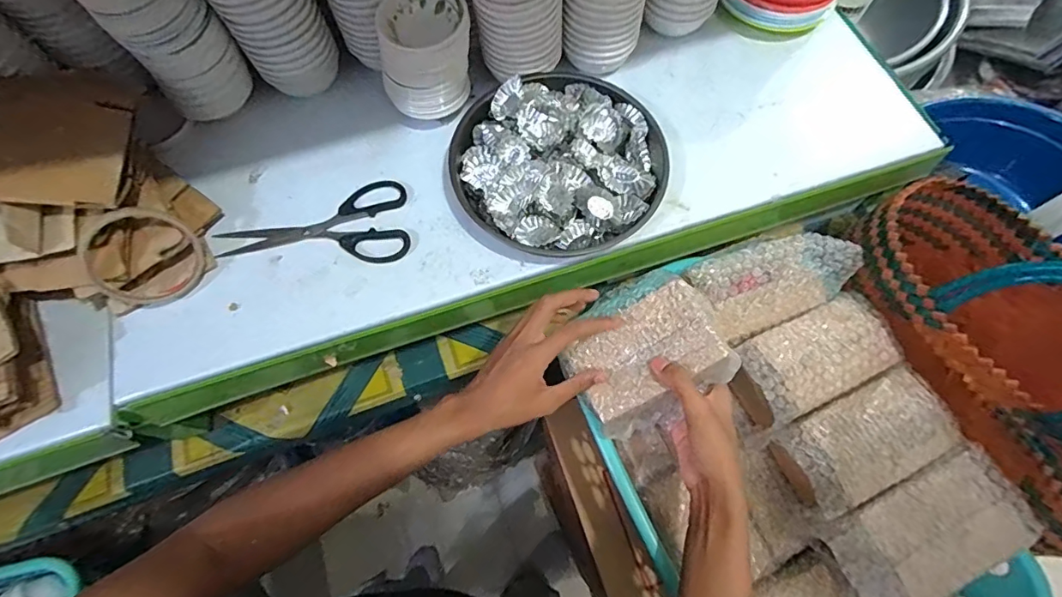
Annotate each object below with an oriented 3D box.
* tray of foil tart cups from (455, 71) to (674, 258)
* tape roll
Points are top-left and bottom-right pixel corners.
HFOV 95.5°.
[{"bbox_3d":[0.029,-0.142,0.500,0.206,0.040,0.205,-7,69,-3],"label":"tray of foil tart cups"},{"bbox_3d":[-0.355,-0.034,0.444,0.018,0.089,0.092,32,97,42],"label":"tape roll"}]

